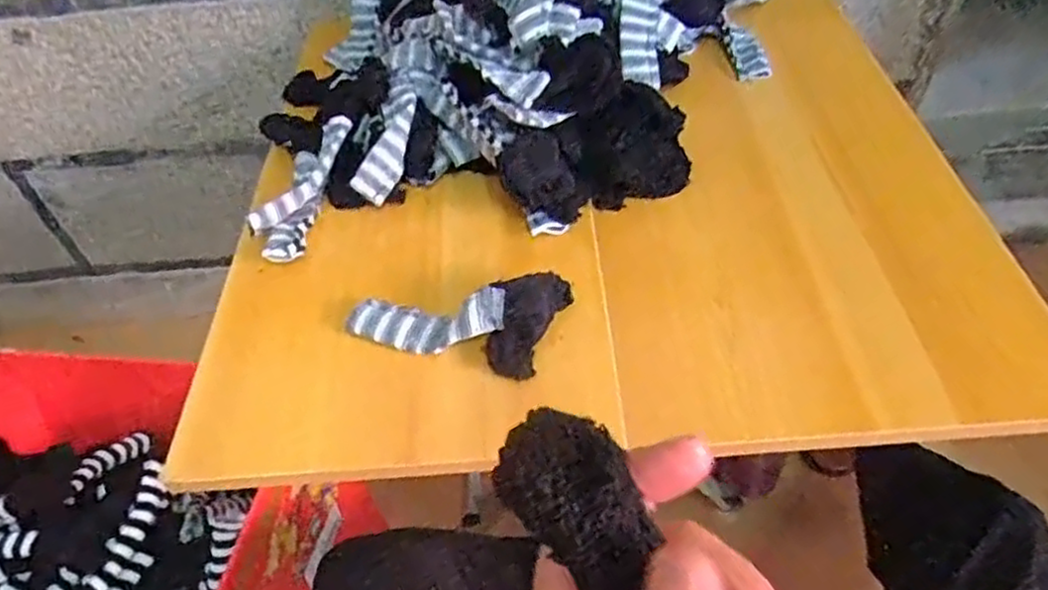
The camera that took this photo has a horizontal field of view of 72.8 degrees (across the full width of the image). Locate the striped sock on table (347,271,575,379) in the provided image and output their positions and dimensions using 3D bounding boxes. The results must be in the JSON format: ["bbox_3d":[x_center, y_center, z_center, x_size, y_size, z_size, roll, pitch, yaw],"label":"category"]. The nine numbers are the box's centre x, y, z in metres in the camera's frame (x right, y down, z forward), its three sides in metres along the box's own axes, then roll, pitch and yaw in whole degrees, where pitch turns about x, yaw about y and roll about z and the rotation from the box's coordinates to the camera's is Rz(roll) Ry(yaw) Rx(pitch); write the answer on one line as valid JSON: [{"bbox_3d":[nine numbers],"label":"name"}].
[{"bbox_3d":[-0.047,0.008,0.504,0.142,0.035,0.077,11,51,16],"label":"striped sock on table"}]

